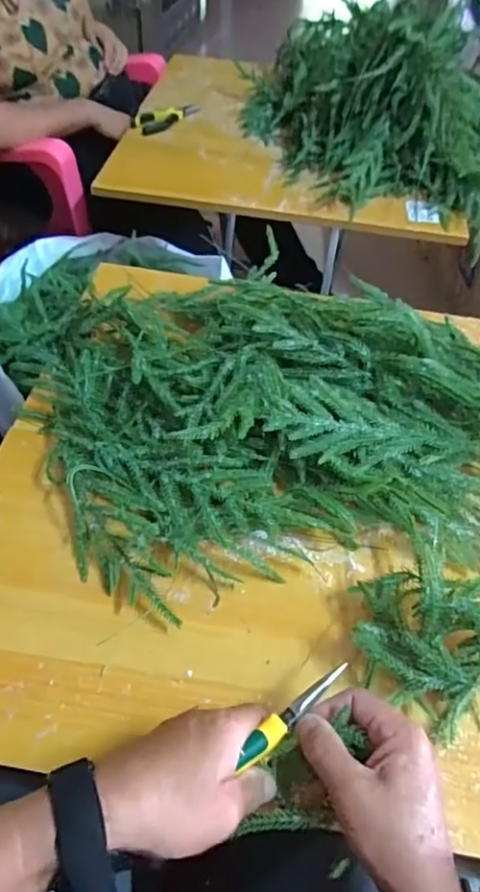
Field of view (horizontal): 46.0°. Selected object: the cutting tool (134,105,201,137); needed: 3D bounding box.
[{"bbox_3d":[-0.131,-0.631,1.069,0.066,0.011,0.184,33,57,20],"label":"cutting tool"}]

